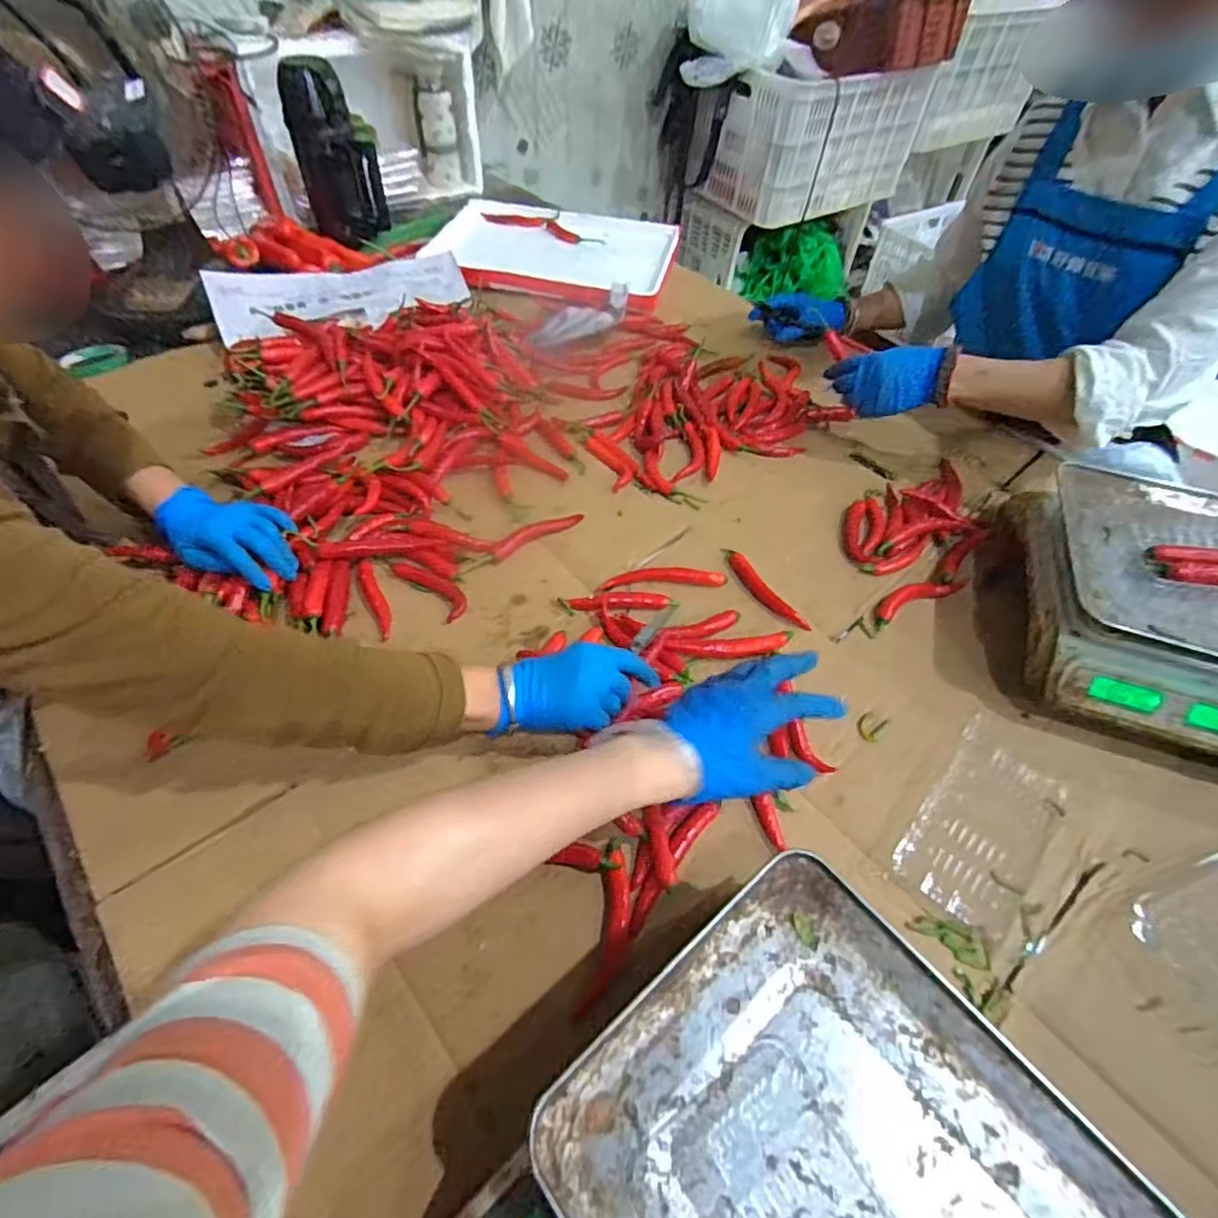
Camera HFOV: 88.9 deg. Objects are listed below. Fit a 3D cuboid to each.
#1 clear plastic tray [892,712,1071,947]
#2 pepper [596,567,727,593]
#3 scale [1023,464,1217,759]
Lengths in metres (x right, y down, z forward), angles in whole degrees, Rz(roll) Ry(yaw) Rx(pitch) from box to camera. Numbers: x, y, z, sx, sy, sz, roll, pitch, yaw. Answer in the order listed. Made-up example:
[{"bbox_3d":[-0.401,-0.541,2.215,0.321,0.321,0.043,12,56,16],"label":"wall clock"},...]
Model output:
[{"bbox_3d":[0.322,0.176,0.525,0.098,0.028,0.173,35,57,22],"label":"clear plastic tray"},{"bbox_3d":[0.058,-0.036,0.687,0.138,0.015,0.031,0,51,-4],"label":"pepper"},{"bbox_3d":[0.588,0.002,0.591,0.339,0.091,0.280,19,53,12],"label":"scale"}]

